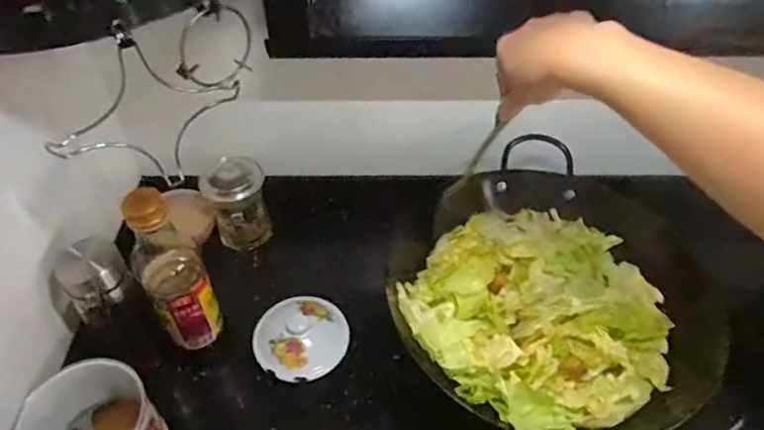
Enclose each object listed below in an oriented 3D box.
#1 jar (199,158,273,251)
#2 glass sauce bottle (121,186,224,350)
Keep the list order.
[{"bbox_3d":[-0.205,-0.016,0.808,0.083,0.108,0.072,-15,48,-13],"label":"jar"},{"bbox_3d":[-0.234,0.063,0.631,0.067,0.225,0.058,-23,51,-20],"label":"glass sauce bottle"}]

